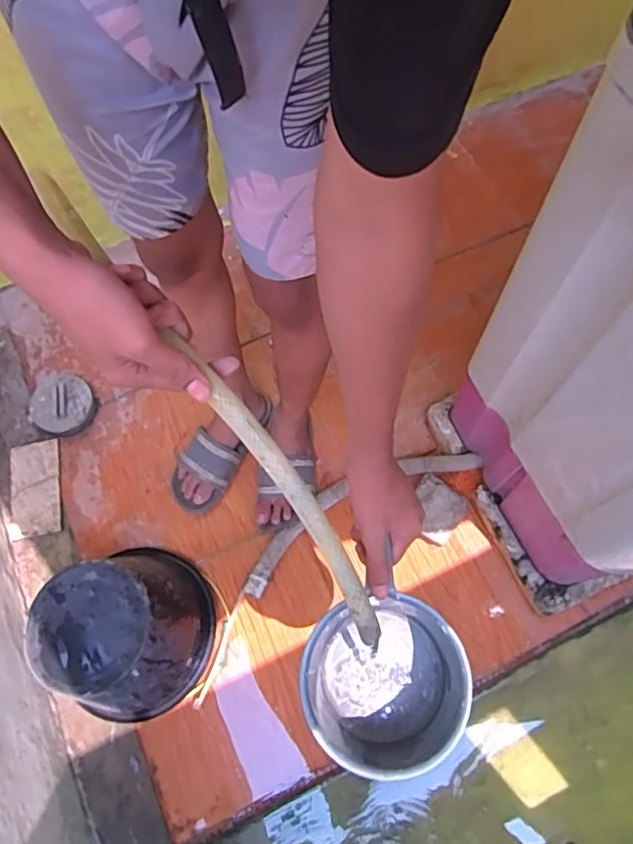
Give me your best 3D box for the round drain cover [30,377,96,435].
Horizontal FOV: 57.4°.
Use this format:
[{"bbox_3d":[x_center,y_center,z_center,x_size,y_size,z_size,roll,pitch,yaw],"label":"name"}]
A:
[{"bbox_3d":[-0.520,-0.031,1.182,0.116,0.052,0.116,0,67,1],"label":"round drain cover"}]

